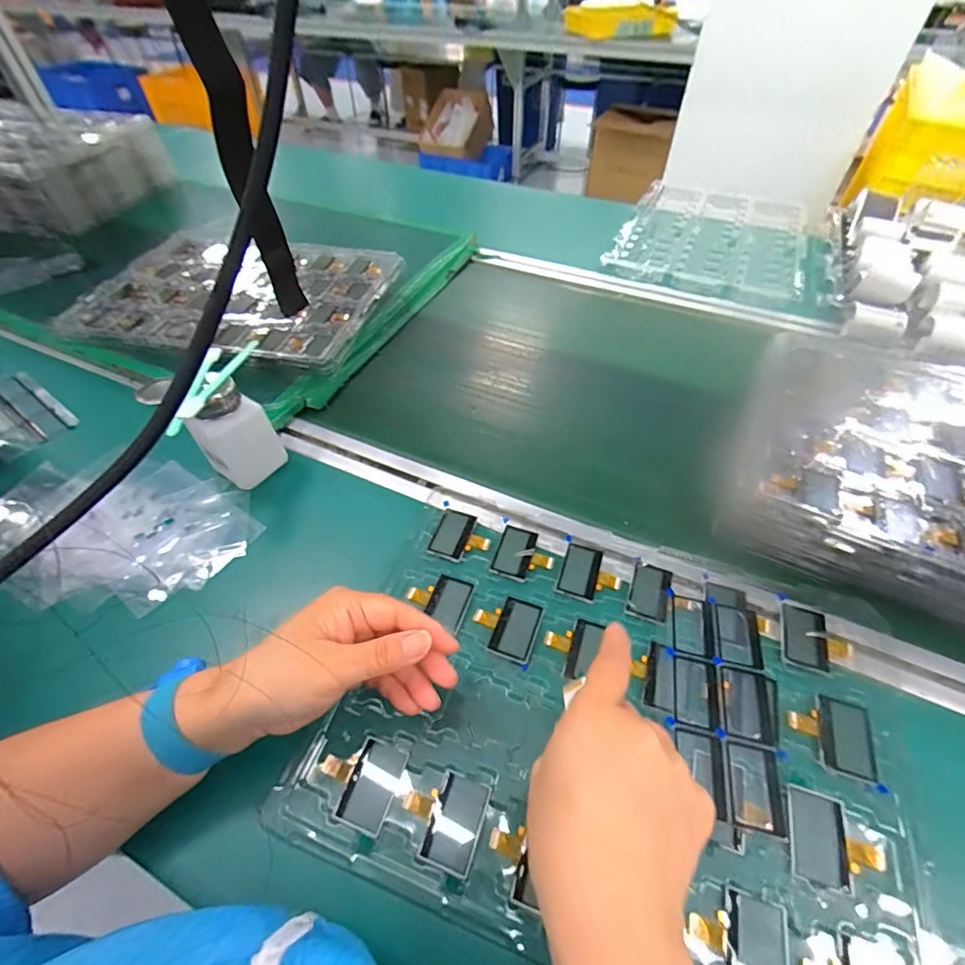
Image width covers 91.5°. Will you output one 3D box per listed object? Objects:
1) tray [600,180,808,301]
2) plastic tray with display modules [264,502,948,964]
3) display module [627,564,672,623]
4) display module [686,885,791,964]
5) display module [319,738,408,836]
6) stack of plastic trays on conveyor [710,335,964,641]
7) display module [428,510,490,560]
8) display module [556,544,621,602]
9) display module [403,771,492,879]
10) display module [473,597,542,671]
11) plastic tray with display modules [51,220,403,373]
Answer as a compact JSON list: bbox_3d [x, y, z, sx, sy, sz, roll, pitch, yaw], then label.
[{"bbox_3d":[0.380,-0.408,0.775,0.277,0.031,0.369,18,53,16],"label":"tray"},{"bbox_3d":[0.084,0.156,0.315,0.351,0.010,0.249,15,52,14],"label":"plastic tray with display modules"},{"bbox_3d":[0.132,0.086,0.370,0.029,0.004,0.044,15,52,14],"label":"display module"},{"bbox_3d":[0.135,0.244,0.245,0.048,0.004,0.051,14,52,13],"label":"display module"},{"bbox_3d":[-0.077,0.185,0.294,0.050,0.004,0.044,14,52,13],"label":"display module"},{"bbox_3d":[0.415,0.001,0.405,0.380,0.058,0.278,20,54,18],"label":"stack of plastic trays on conveyor"},{"bbox_3d":[-0.017,0.046,0.405,0.046,0.004,0.044,12,51,11],"label":"display module"},{"bbox_3d":[0.088,0.074,0.381,0.045,0.004,0.046,16,52,14],"label":"display module"},{"bbox_3d":[-0.024,0.200,0.282,0.046,0.004,0.046,14,52,13],"label":"display module"},{"bbox_3d":[0.017,0.108,0.354,0.046,0.004,0.047,14,52,13],"label":"display module"},{"bbox_3d":[-0.316,-0.256,0.621,0.381,0.025,0.286,17,54,12],"label":"plastic tray with display modules"}]

